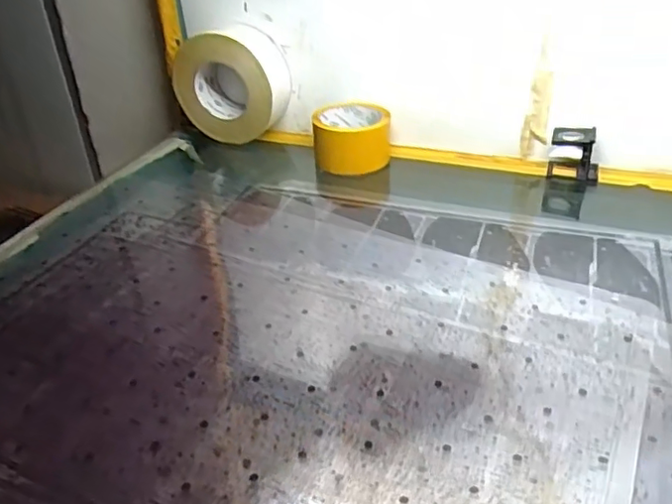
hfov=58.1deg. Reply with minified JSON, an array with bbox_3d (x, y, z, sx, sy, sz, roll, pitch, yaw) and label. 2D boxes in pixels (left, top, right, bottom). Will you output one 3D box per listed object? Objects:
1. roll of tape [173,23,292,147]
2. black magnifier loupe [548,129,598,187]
[{"bbox_3d":[-0.134,-0.212,0.784,0.142,0.135,0.062,8,35,17],"label":"roll of tape"},{"bbox_3d":[0.272,-0.110,0.687,0.054,0.060,0.034,11,36,21],"label":"black magnifier loupe"}]

